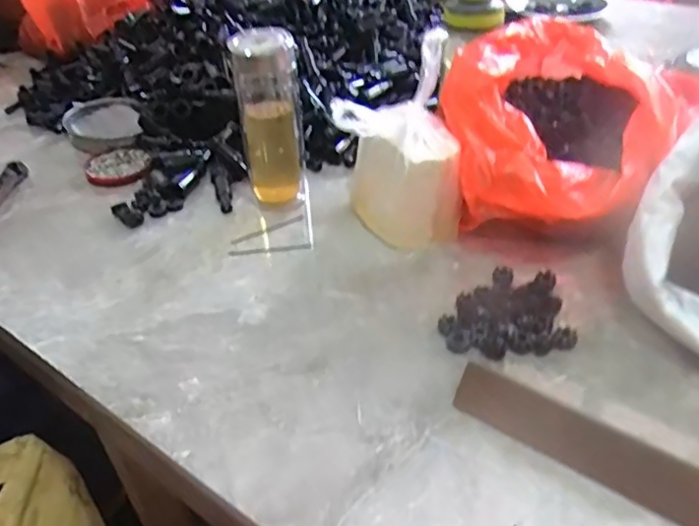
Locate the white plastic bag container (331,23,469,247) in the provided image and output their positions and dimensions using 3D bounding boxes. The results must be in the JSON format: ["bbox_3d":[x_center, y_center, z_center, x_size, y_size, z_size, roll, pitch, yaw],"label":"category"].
[{"bbox_3d":[0.051,-0.110,0.608,0.115,0.173,0.092,1,38,6],"label":"white plastic bag container"}]

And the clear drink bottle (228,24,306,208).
[{"bbox_3d":[-0.082,-0.147,0.650,0.062,0.180,0.051,-7,38,-4],"label":"clear drink bottle"}]

